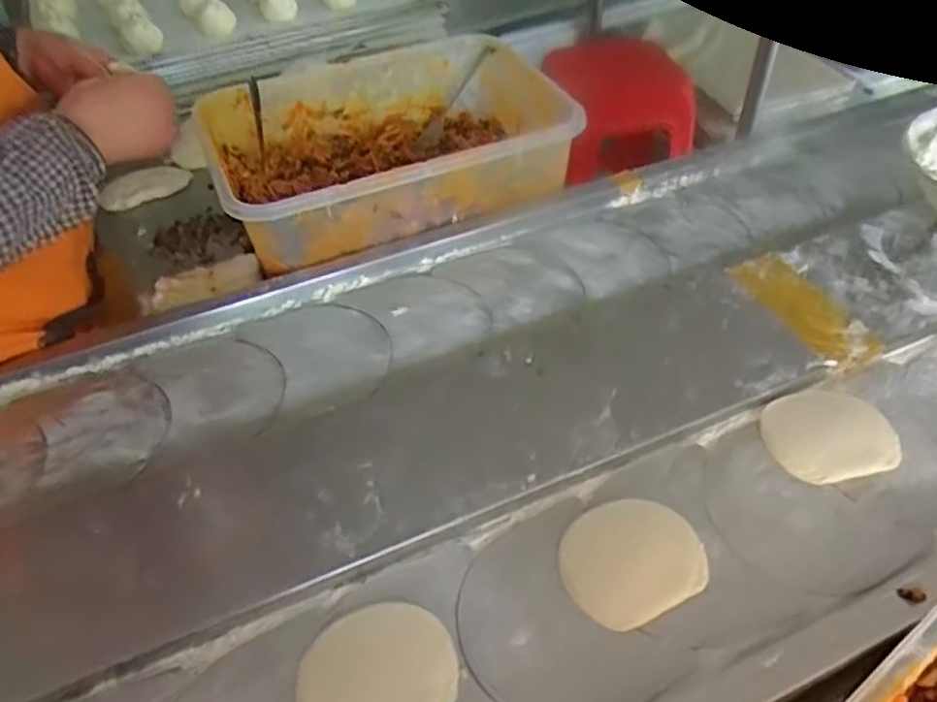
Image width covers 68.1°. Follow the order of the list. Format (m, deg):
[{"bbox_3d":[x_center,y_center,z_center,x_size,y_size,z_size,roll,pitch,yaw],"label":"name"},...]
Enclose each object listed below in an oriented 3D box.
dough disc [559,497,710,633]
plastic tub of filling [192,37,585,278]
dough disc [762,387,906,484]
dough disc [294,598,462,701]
[{"bbox_3d":[0.112,0.143,0.482,0.098,0.004,0.082,-23,49,-17],"label":"dough disc"},{"bbox_3d":[-0.084,-0.235,0.793,0.384,0.099,0.259,-19,48,-14],"label":"plastic tub of filling"},{"bbox_3d":[0.281,0.064,0.541,0.095,0.012,0.077,-10,46,-5],"label":"dough disc"},{"bbox_3d":[-0.059,0.200,0.434,0.098,0.011,0.080,-23,49,-17],"label":"dough disc"}]

